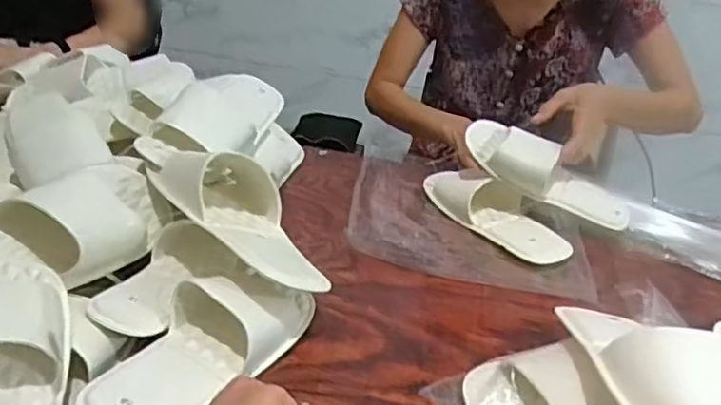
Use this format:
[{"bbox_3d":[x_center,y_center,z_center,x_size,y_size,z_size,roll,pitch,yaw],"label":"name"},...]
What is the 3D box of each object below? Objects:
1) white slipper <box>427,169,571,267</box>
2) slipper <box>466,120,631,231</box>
[{"bbox_3d":[0.171,0.006,0.823,0.081,0.045,0.220,-13,33,-34],"label":"white slipper"},{"bbox_3d":[0.243,-0.035,0.831,0.215,0.063,0.090,32,28,-3],"label":"slipper"}]

